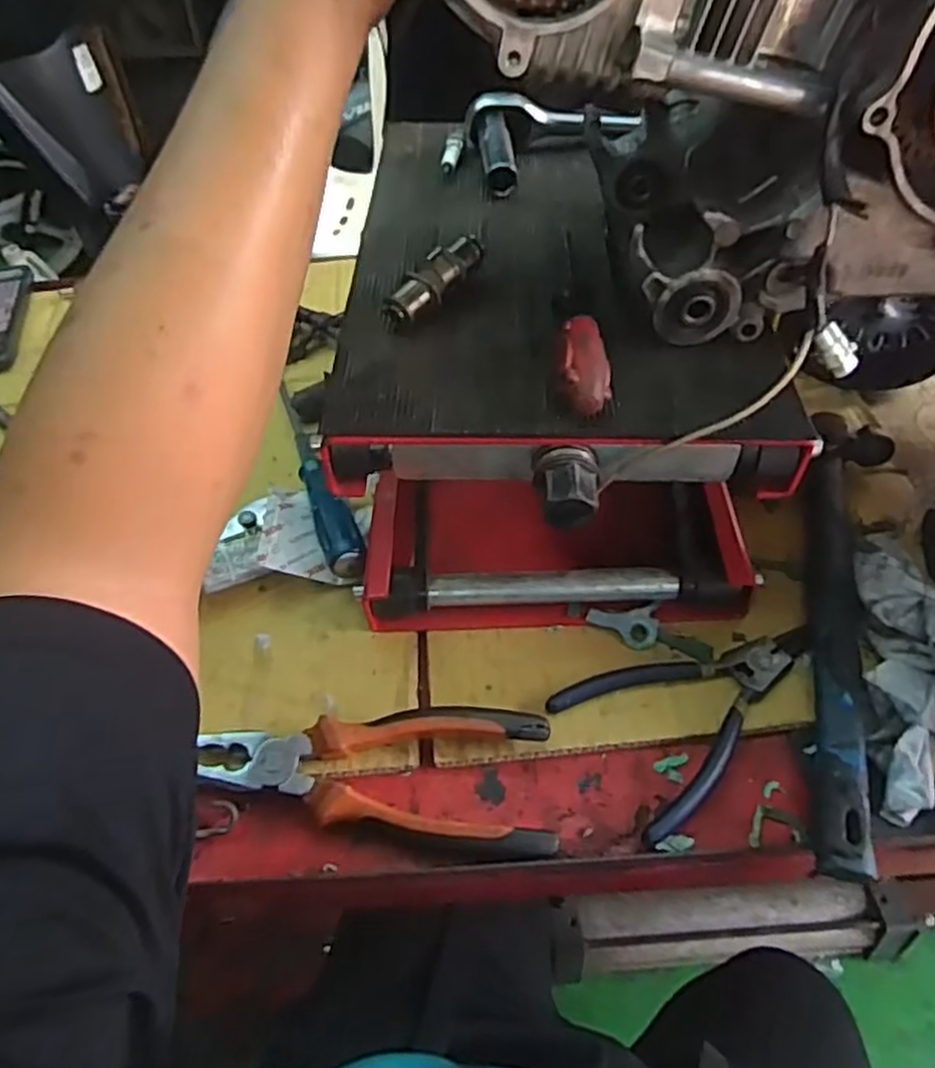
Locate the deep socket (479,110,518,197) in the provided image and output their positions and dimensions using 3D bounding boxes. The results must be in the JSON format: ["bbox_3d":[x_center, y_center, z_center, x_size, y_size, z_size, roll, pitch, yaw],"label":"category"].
[{"bbox_3d":[0.020,-0.256,0.490,0.020,0.015,0.070,-6,64,0],"label":"deep socket"}]

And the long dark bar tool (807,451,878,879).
[{"bbox_3d":[0.207,0.055,0.414,0.024,0.016,0.262,10,51,13],"label":"long dark bar tool"}]

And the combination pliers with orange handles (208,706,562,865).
[{"bbox_3d":[-0.046,0.120,0.393,0.187,0.026,0.074,8,51,11],"label":"combination pliers with orange handles"}]

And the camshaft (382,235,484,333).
[{"bbox_3d":[-0.016,-0.135,0.390,0.018,0.020,0.074,30,58,26],"label":"camshaft"}]

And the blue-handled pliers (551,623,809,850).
[{"bbox_3d":[0.128,0.089,0.408,0.146,0.013,0.092,-29,53,-18],"label":"blue-handled pliers"}]

